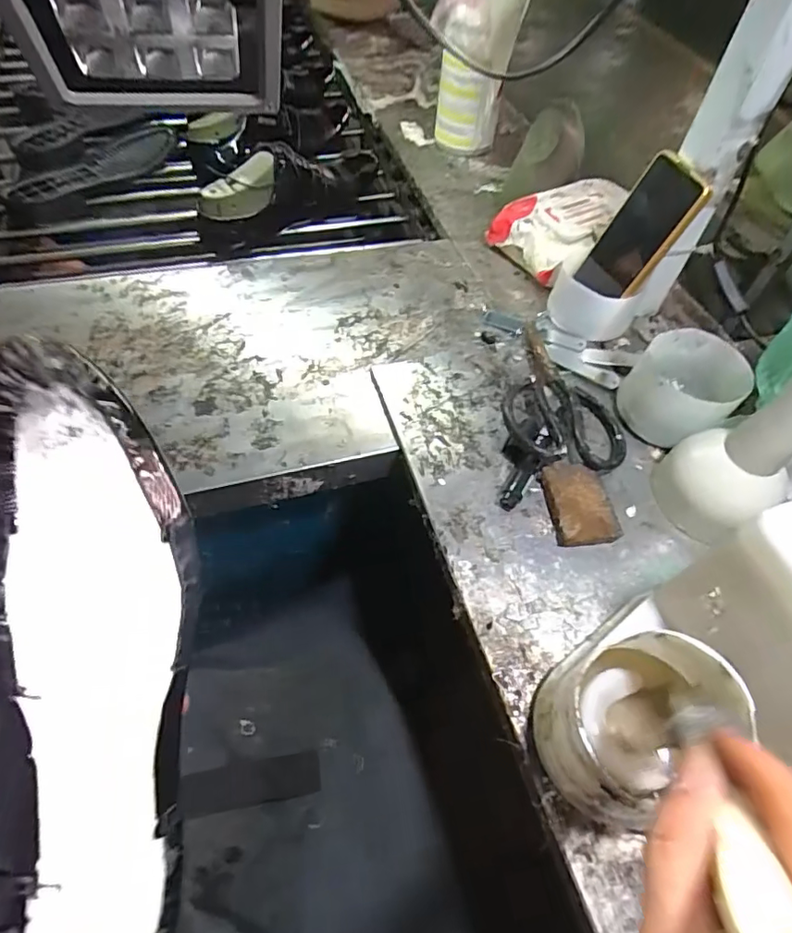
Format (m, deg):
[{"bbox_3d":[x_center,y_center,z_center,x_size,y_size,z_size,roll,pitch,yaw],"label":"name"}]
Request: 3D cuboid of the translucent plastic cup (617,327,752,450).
[{"bbox_3d":[0.250,-0.065,0.480,0.089,0.067,0.098,38,62,20],"label":"translucent plastic cup"}]

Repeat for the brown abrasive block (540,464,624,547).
[{"bbox_3d":[0.150,0.030,0.442,0.050,0.016,0.071,-4,56,-6],"label":"brown abrasive block"}]

